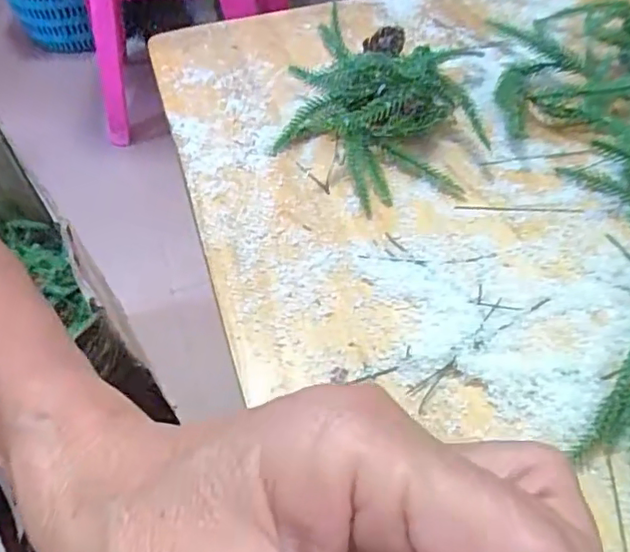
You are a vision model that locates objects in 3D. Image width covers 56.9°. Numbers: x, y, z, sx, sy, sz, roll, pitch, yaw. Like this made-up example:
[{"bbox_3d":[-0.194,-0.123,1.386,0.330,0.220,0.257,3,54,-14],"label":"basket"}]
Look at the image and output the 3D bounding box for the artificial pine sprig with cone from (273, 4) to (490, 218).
[{"bbox_3d":[0.040,-0.106,0.365,0.128,0.053,0.123,-1,50,4],"label":"artificial pine sprig with cone"}]

